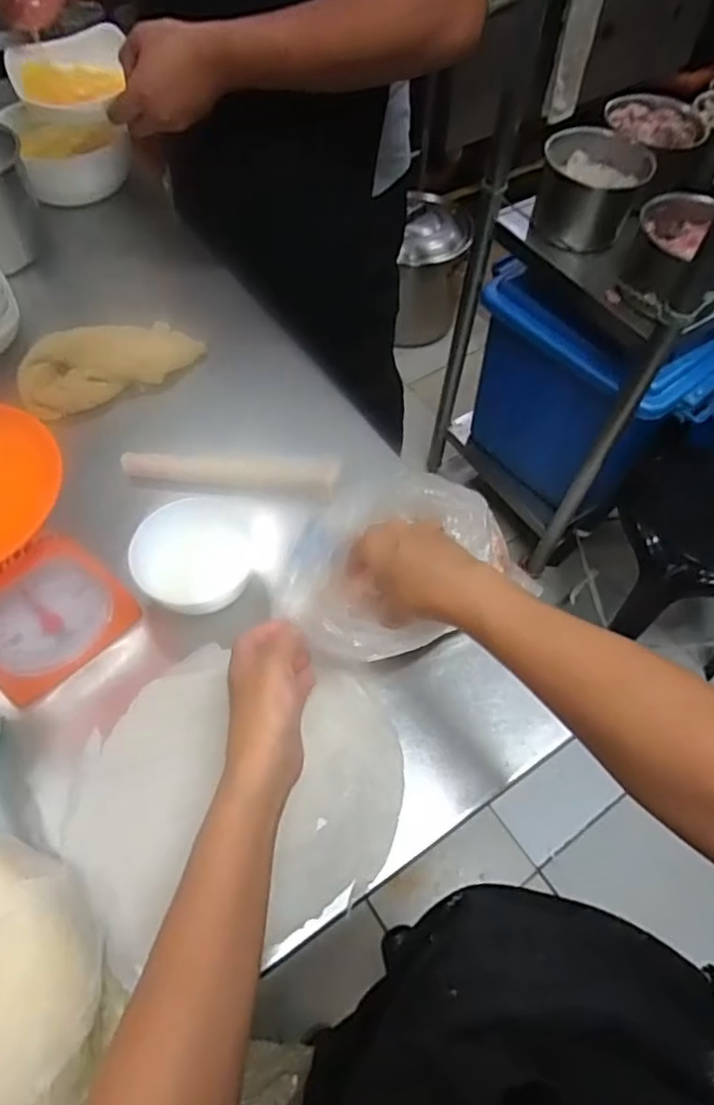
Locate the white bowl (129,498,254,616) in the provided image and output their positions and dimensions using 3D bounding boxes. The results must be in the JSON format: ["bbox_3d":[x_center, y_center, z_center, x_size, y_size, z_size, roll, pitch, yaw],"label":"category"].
[{"bbox_3d":[-0.142,0.002,0.542,0.098,0.042,0.088,-11,59,-8],"label":"white bowl"}]

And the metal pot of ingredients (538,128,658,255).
[{"bbox_3d":[0.389,-0.604,1.039,0.163,0.119,0.174,1,58,-1],"label":"metal pot of ingredients"}]

